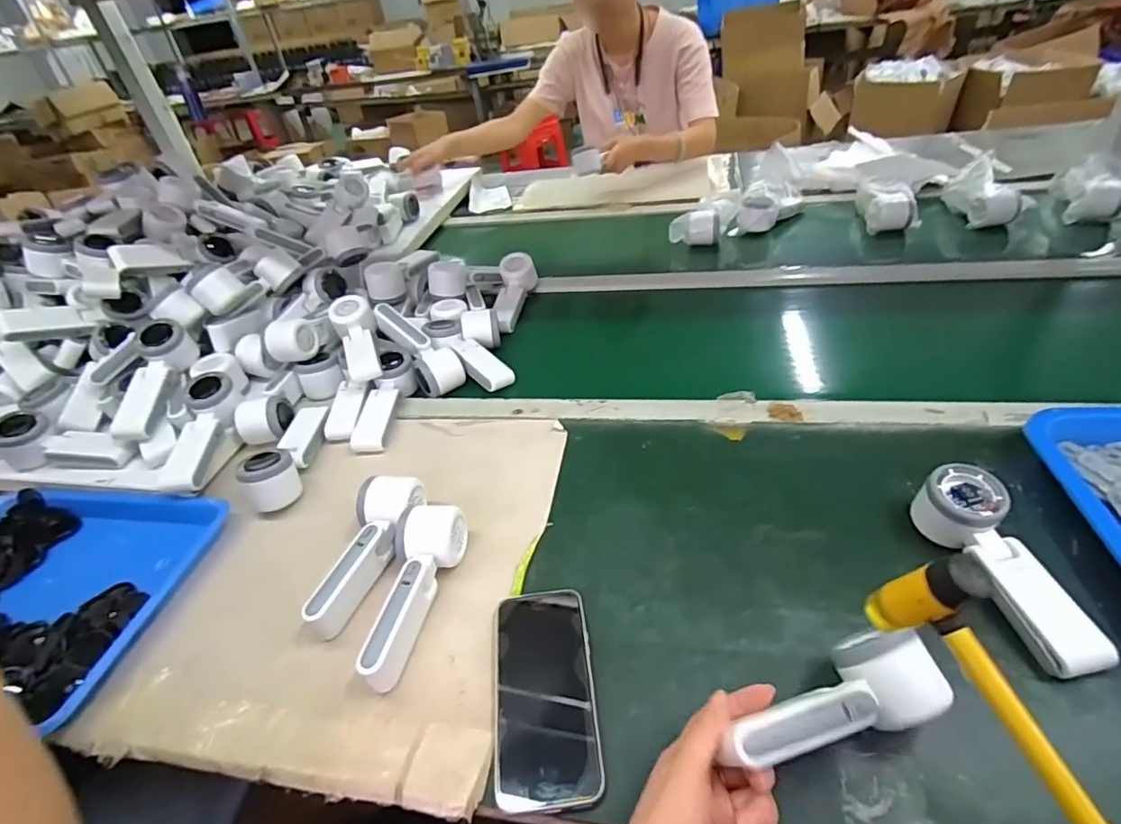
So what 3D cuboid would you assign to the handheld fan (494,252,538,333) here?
[{"bbox_3d":[-0.080,-0.192,0.911,0.060,0.053,0.172,2,59,10],"label":"handheld fan"}]

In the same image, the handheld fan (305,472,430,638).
[{"bbox_3d":[-0.190,0.132,0.534,0.055,0.053,0.165,11,45,21],"label":"handheld fan"}]

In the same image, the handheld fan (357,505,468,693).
[{"bbox_3d":[-0.137,0.159,0.490,0.063,0.051,0.159,1,42,11],"label":"handheld fan"}]

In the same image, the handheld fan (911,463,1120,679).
[{"bbox_3d":[0.356,0.120,0.437,0.056,0.052,0.165,-13,41,-5],"label":"handheld fan"}]

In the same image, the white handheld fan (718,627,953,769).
[{"bbox_3d":[0.166,0.183,0.344,0.142,0.045,0.058,-14,43,-16],"label":"white handheld fan"}]

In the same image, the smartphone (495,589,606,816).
[{"bbox_3d":[-0.013,0.218,0.430,0.077,0.017,0.157,-8,38,0],"label":"smartphone"}]

